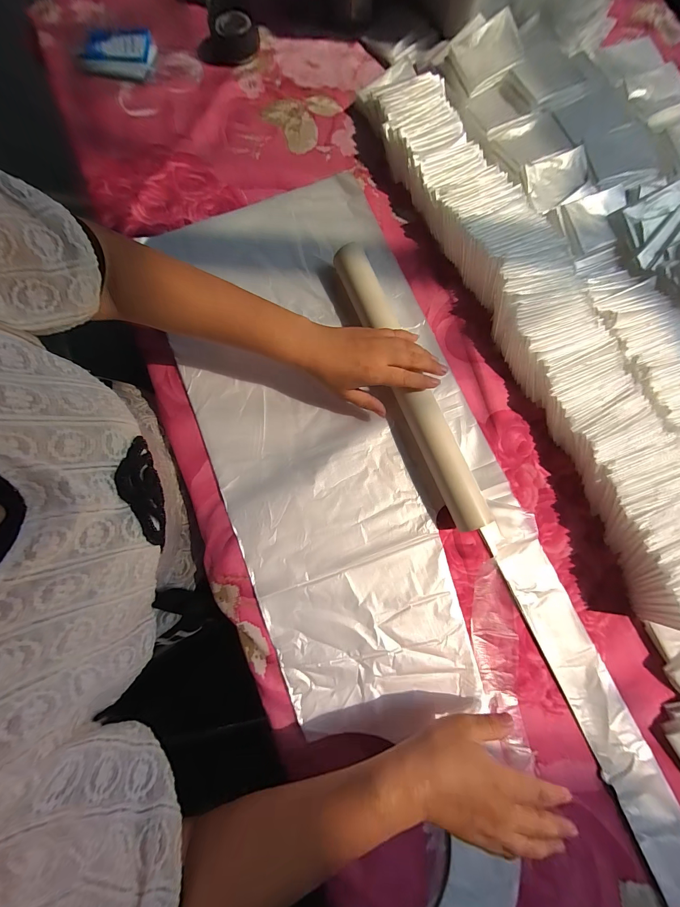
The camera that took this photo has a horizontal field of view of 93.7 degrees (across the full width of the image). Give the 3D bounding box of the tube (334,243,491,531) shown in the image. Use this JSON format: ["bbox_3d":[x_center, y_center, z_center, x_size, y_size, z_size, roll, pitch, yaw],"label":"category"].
[{"bbox_3d":[0.081,-0.083,0.374,0.046,0.047,0.356,-22,82,-4],"label":"tube"}]

